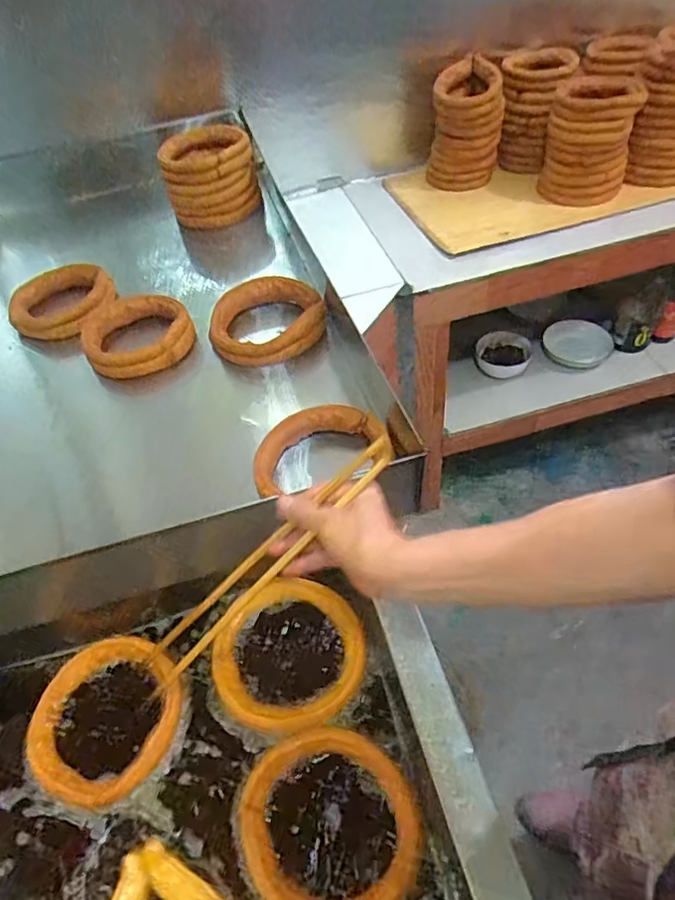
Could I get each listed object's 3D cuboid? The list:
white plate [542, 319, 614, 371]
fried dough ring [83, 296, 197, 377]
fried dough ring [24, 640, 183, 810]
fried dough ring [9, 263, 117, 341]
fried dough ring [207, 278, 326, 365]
[{"bbox_3d":[0.612,-0.263,1.436,0.168,0.029,0.124,16,80,7],"label":"white plate"},{"bbox_3d":[-0.303,-0.180,0.866,0.156,0.050,0.160,-3,48,4],"label":"fried dough ring"},{"bbox_3d":[-0.246,0.278,0.598,0.152,0.015,0.158,-3,48,4],"label":"fried dough ring"},{"bbox_3d":[-0.458,-0.247,0.946,0.163,0.050,0.164,-3,48,4],"label":"fried dough ring"},{"bbox_3d":[-0.105,-0.197,0.848,0.168,0.051,0.151,-8,48,0],"label":"fried dough ring"}]

